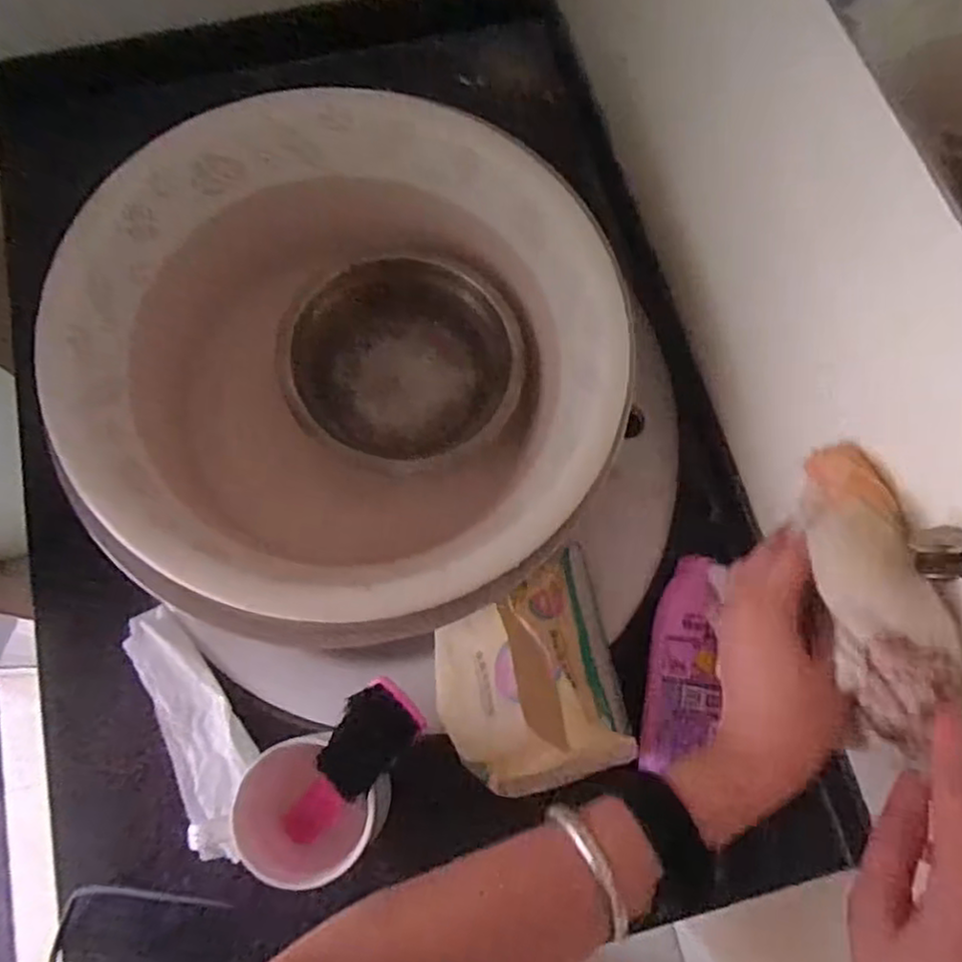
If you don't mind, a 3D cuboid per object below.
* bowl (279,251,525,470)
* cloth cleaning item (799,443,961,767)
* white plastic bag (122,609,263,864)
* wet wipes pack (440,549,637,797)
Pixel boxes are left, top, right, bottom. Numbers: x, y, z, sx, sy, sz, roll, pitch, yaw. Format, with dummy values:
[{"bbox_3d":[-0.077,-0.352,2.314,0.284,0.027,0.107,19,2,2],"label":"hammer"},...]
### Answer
[{"bbox_3d":[-0.052,-0.081,0.535,0.160,0.073,0.164,0,73,0],"label":"bowl"},{"bbox_3d":[0.185,0.048,0.337,0.046,0.028,0.141,-4,69,-1],"label":"cloth cleaning item"},{"bbox_3d":[-0.198,0.167,0.491,0.059,0.015,0.175,-26,75,-7],"label":"white plastic bag"},{"bbox_3d":[0.036,0.127,0.468,0.125,0.069,0.132,-20,74,-6],"label":"wet wipes pack"}]

